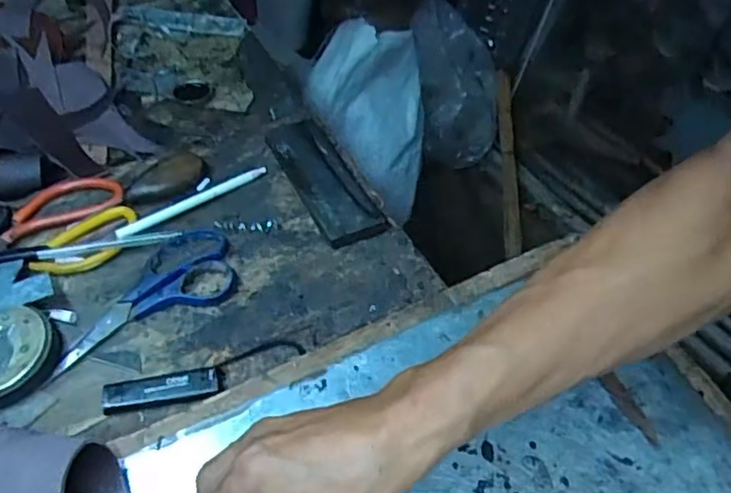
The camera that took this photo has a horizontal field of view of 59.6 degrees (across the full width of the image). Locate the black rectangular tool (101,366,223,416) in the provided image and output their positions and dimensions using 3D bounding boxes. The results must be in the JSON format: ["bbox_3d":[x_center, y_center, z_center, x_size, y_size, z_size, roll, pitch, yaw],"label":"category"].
[{"bbox_3d":[-0.145,0.101,0.456,0.082,0.008,0.023,-8,53,-11],"label":"black rectangular tool"}]

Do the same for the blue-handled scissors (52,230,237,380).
[{"bbox_3d":[-0.175,0.035,0.501,0.149,0.016,0.070,-23,57,-22],"label":"blue-handled scissors"}]

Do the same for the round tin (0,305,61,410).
[{"bbox_3d":[-0.259,0.082,0.454,0.072,0.023,0.071,3,51,-3],"label":"round tin"}]

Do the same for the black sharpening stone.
[{"bbox_3d":[-0.038,-0.064,0.585,0.058,0.019,0.160,-19,56,-19],"label":"black sharpening stone"}]

